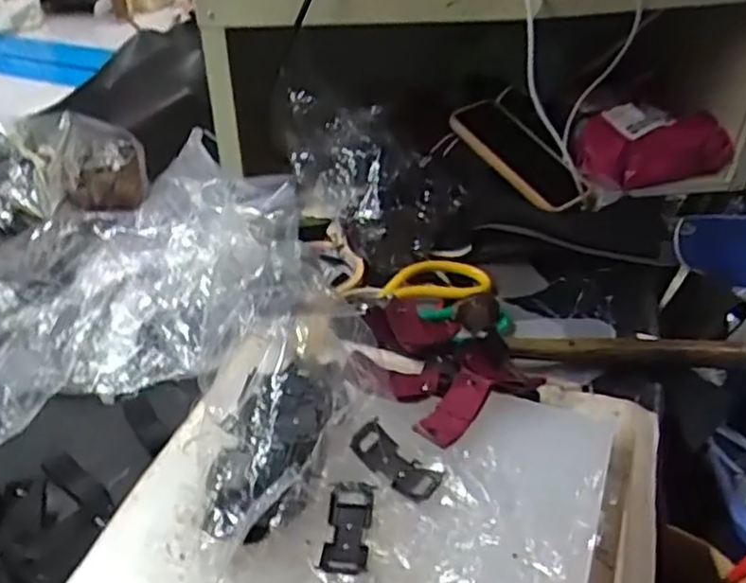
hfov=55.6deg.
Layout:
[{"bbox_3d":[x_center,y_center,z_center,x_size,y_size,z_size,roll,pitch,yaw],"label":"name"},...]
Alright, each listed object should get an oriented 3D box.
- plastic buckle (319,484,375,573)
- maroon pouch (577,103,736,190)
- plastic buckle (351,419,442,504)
[{"bbox_3d":[-0.014,0.134,0.398,0.024,0.014,0.051,5,37,5],"label":"plastic buckle"},{"bbox_3d":[0.315,-0.165,0.792,0.164,0.067,0.069,-7,38,-10],"label":"maroon pouch"},{"bbox_3d":[0.014,0.103,0.431,0.056,0.011,0.024,31,47,34],"label":"plastic buckle"}]

